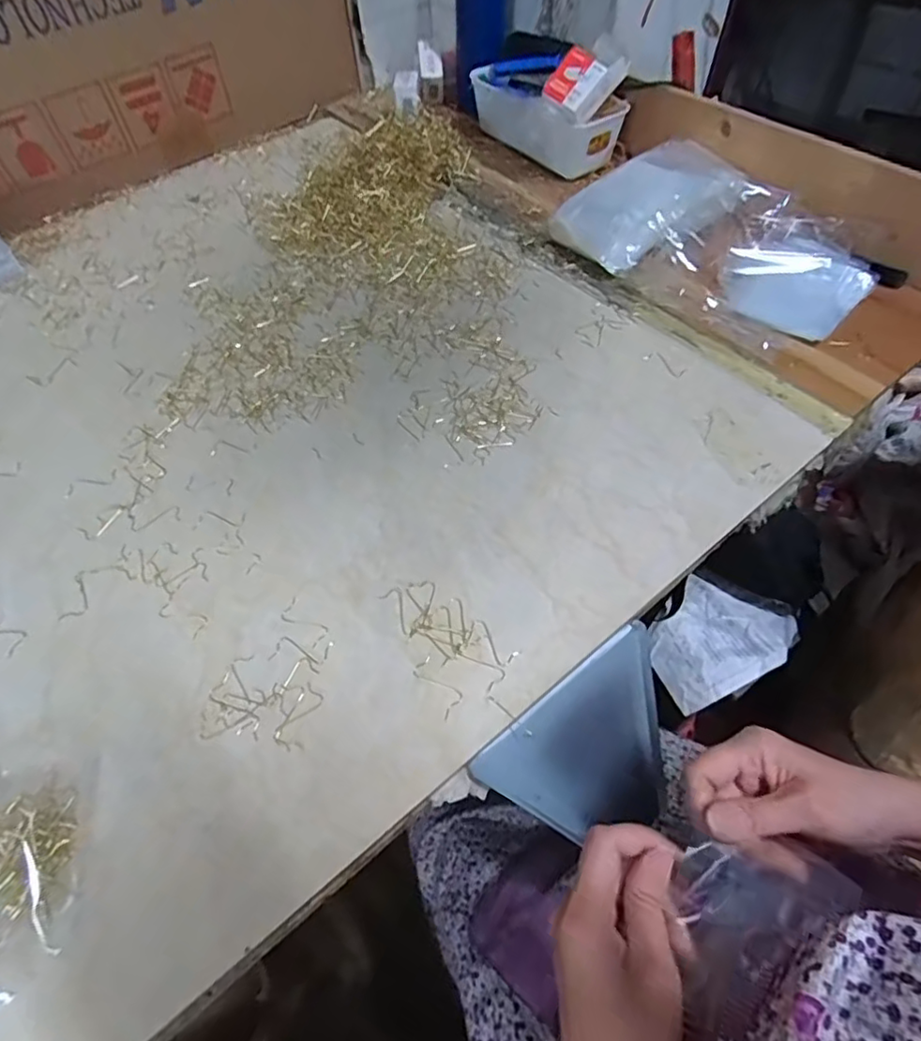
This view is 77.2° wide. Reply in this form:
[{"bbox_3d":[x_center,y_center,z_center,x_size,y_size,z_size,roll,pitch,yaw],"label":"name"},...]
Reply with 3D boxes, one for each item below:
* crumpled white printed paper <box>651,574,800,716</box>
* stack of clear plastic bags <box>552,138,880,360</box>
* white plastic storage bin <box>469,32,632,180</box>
[{"bbox_3d":[0.288,0.144,0.652,0.122,0.028,0.147,33,63,22],"label":"crumpled white printed paper"},{"bbox_3d":[0.252,-0.276,0.564,0.193,0.059,0.282,-38,63,-19],"label":"stack of clear plastic bags"},{"bbox_3d":[0.096,-0.502,0.689,0.095,0.109,0.198,-34,62,-17],"label":"white plastic storage bin"}]

